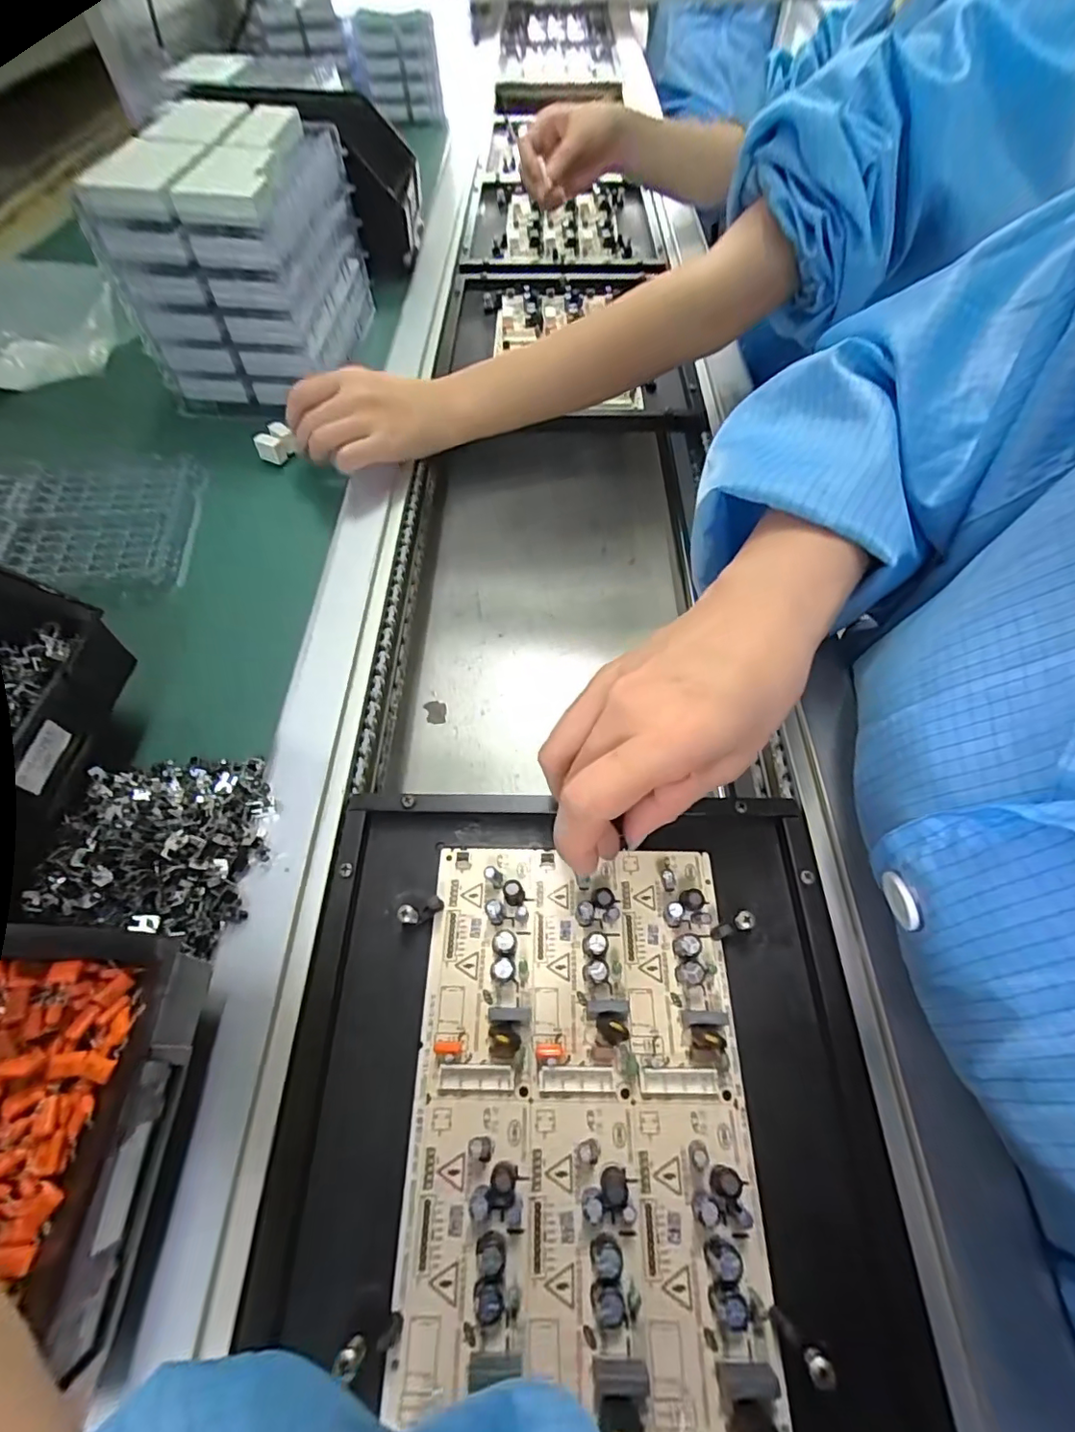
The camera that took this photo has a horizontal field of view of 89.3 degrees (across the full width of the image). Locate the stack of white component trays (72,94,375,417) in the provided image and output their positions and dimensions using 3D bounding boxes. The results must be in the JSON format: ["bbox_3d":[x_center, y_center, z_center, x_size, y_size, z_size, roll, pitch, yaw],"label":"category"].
[{"bbox_3d":[-0.231,-0.376,0.443,0.127,0.137,0.200,3,59,1],"label":"stack of white component trays"}]

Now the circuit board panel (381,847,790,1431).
[{"bbox_3d":[0.018,0.154,0.223,0.133,0.020,0.200,3,60,-3],"label":"circuit board panel"}]

